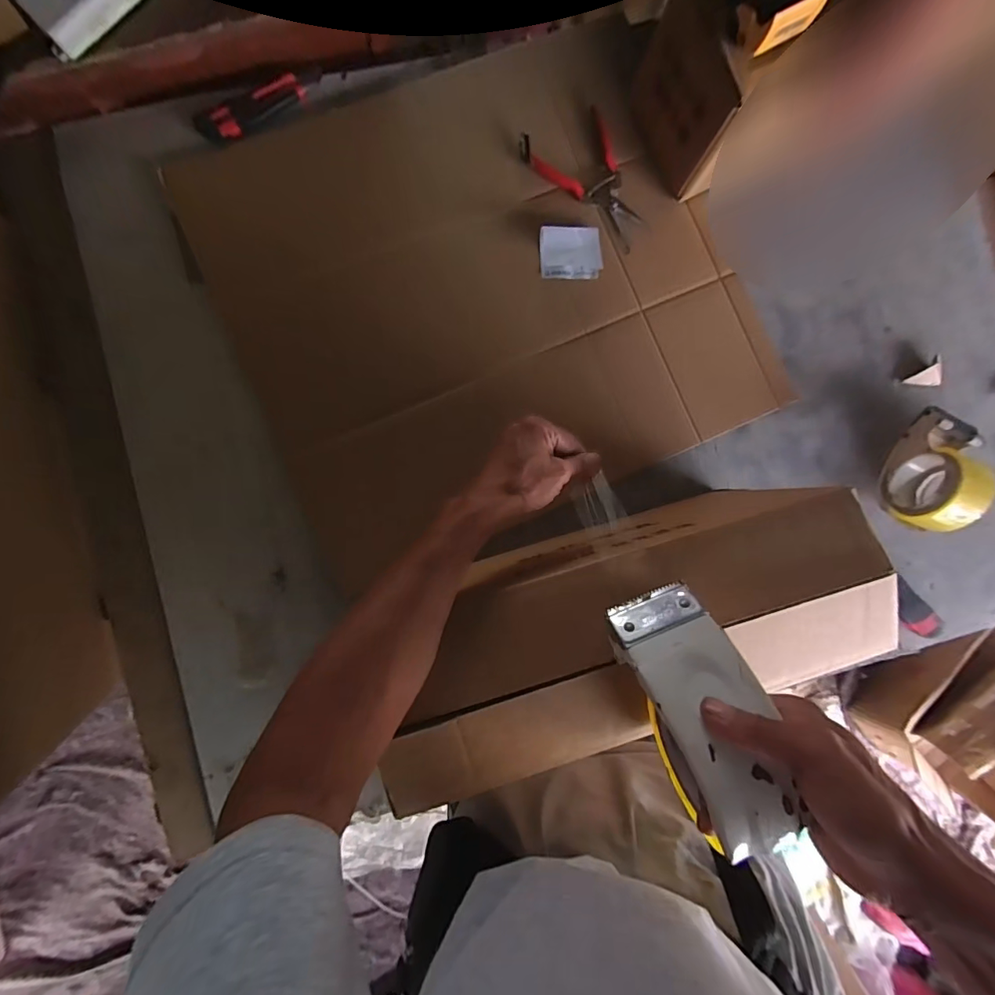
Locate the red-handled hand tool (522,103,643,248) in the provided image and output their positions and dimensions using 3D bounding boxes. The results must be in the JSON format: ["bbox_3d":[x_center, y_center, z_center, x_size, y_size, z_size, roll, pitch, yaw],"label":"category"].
[{"bbox_3d":[0.137,-0.439,0.616,0.192,0.012,0.120,42,85,-3],"label":"red-handled hand tool"}]

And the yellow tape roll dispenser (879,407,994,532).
[{"bbox_3d":[0.577,-0.036,0.596,0.072,0.104,0.165,34,86,-3],"label":"yellow tape roll dispenser"}]

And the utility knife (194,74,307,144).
[{"bbox_3d":[-0.312,-0.495,0.592,0.139,0.021,0.040,-36,91,-5],"label":"utility knife"}]

